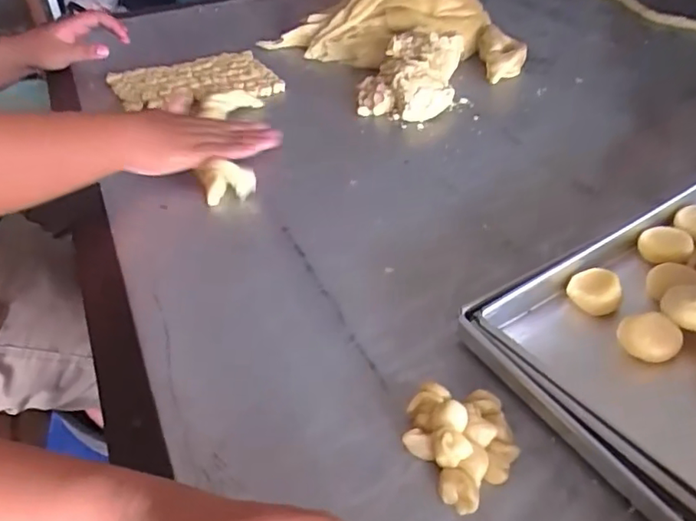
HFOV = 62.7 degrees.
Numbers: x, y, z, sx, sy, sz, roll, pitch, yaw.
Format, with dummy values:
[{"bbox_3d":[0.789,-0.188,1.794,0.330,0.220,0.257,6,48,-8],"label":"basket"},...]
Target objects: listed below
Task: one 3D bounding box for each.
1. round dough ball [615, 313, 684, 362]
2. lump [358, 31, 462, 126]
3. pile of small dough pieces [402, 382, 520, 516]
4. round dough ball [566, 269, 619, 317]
[{"bbox_3d":[0.215,0.059,0.410,0.040,0.034,0.034,32,53,34],"label":"round dough ball"},{"bbox_3d":[0.081,-0.248,0.760,0.126,0.066,0.149,7,42,12],"label":"lump"},{"bbox_3d":[0.074,0.110,0.372,0.071,0.031,0.073,-2,41,2],"label":"pile of small dough pieces"},{"bbox_3d":[0.193,0.027,0.453,0.036,0.033,0.036,-2,41,2],"label":"round dough ball"}]

